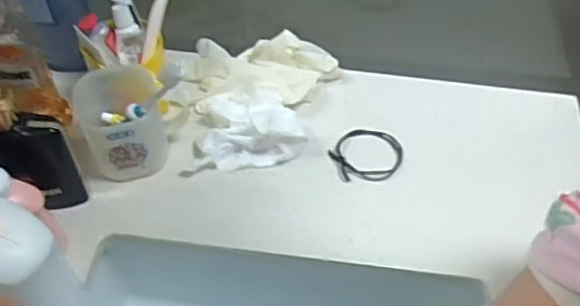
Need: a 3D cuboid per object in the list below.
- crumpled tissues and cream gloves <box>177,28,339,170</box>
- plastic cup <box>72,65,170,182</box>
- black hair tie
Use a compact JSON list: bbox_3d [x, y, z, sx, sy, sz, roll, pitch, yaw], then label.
[{"bbox_3d":[-0.050,-0.059,0.589,0.153,0.041,0.149,12,54,6],"label":"crumpled tissues and cream gloves"},{"bbox_3d":[-0.153,-0.027,0.538,0.070,0.079,0.072,2,53,-2],"label":"plastic cup"},{"bbox_3d":[0.075,0.000,0.574,0.068,0.007,0.063,2,53,-2],"label":"black hair tie"}]

